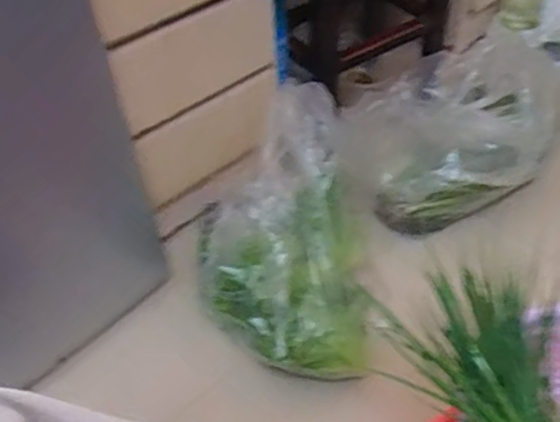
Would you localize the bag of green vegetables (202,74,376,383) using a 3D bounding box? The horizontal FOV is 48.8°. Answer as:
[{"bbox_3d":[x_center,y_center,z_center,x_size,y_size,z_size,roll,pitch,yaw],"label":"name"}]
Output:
[{"bbox_3d":[0.003,0.035,0.924,0.265,0.288,0.310,0,46,4],"label":"bag of green vegetables"}]

